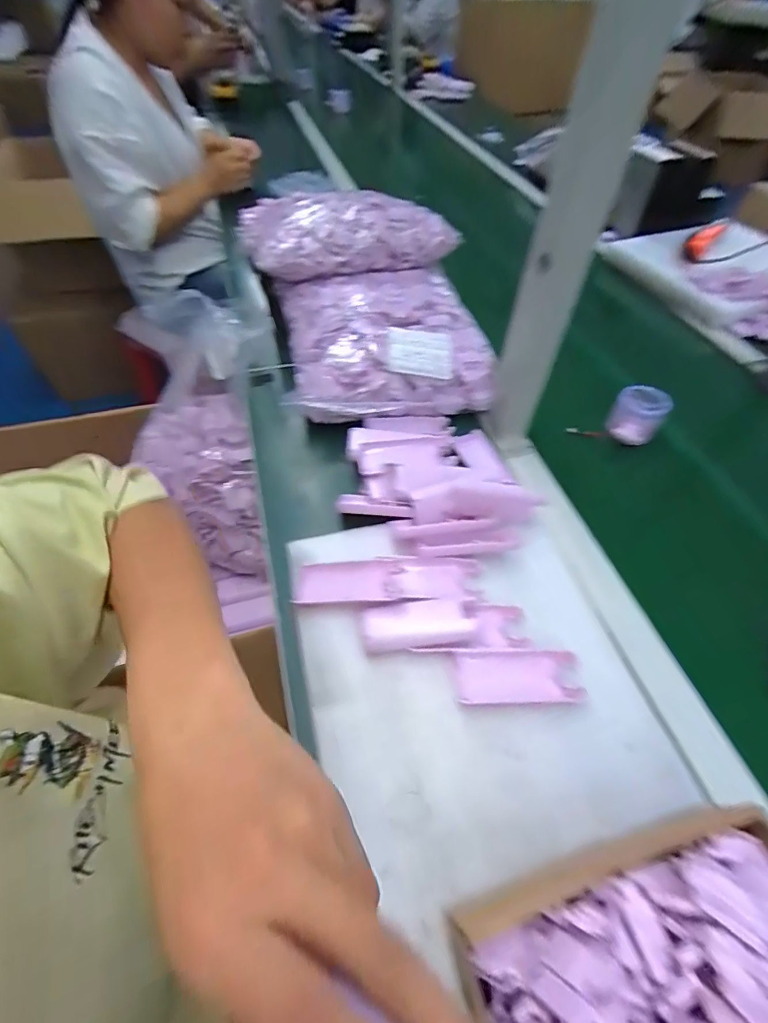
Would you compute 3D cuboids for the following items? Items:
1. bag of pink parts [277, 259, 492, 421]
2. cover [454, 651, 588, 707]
[{"bbox_3d":[-0.002,-0.243,0.615,0.262,0.082,0.252,-8,54,-8],"label":"bag of pink parts"},{"bbox_3d":[0.113,0.141,0.379,0.101,0.010,0.042,0,53,-2],"label":"cover"}]

